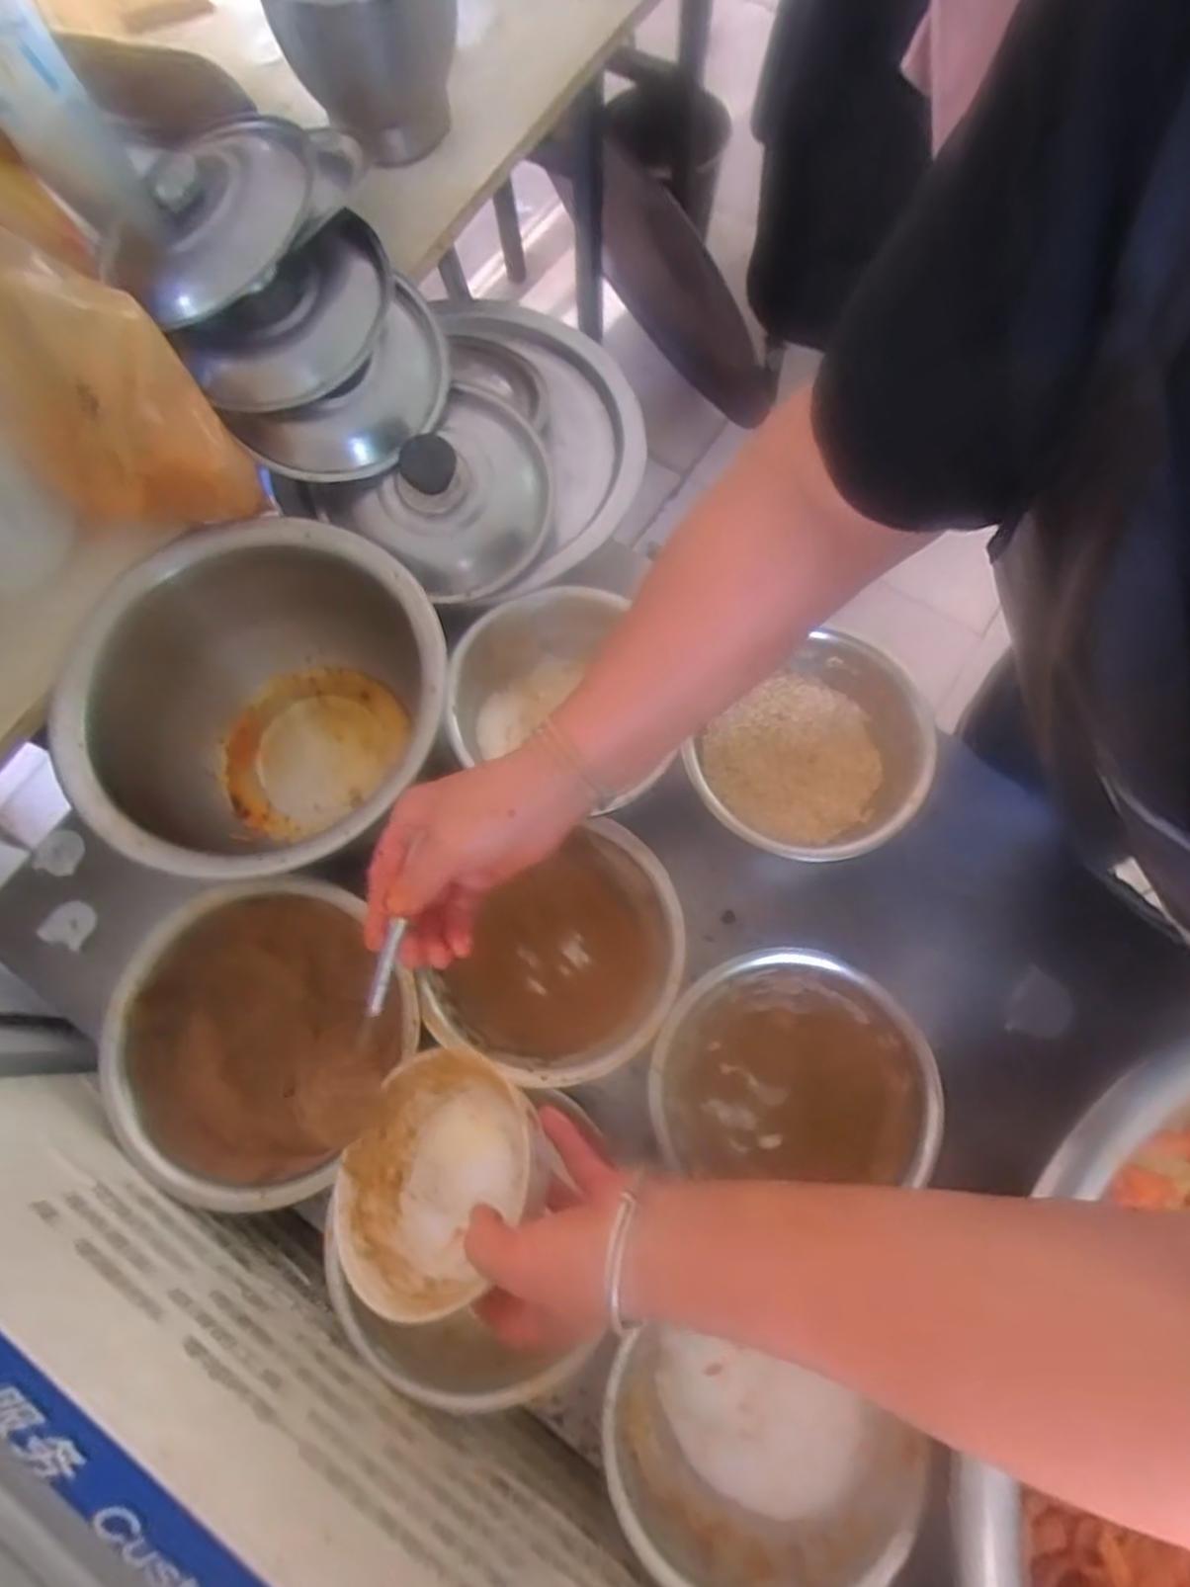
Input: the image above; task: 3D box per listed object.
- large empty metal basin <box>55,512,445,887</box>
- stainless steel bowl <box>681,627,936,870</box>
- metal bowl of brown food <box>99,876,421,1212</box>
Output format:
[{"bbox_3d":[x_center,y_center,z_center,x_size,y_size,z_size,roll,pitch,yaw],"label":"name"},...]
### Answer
[{"bbox_3d":[-0.232,-0.055,0.610,0.243,0.167,0.259,0,74,1],"label":"large empty metal basin"},{"bbox_3d":[0.173,-0.030,0.616,0.165,0.085,0.161,0,74,1],"label":"stainless steel bowl"},{"bbox_3d":[-0.237,0.173,0.570,0.170,0.119,0.203,7,74,3],"label":"metal bowl of brown food"}]

